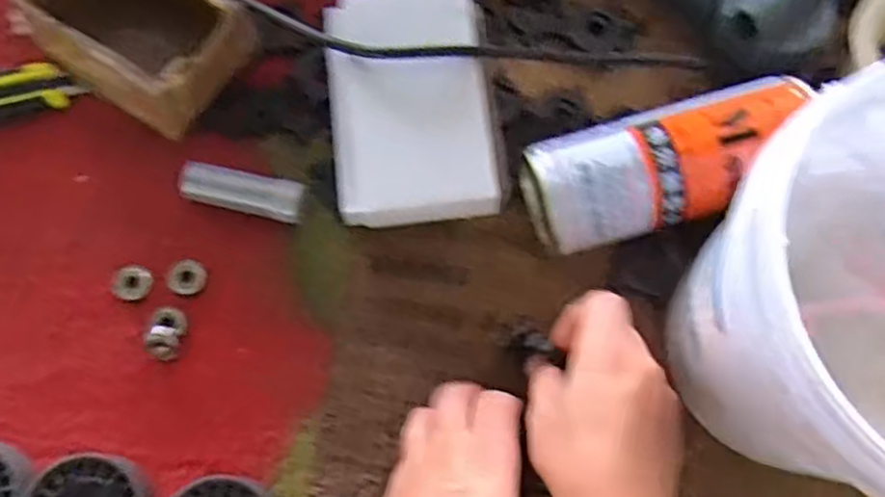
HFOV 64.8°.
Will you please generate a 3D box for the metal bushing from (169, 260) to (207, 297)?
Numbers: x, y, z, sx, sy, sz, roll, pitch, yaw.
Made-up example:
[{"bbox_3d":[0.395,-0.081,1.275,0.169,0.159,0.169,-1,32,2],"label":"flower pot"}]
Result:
[{"bbox_3d":[-0.157,0.018,0.428,0.022,0.008,0.022,0,74,0],"label":"metal bushing"}]

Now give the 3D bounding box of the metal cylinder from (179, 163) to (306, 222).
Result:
[{"bbox_3d":[-0.124,-0.034,0.438,0.075,0.026,0.025,11,74,3],"label":"metal cylinder"}]

